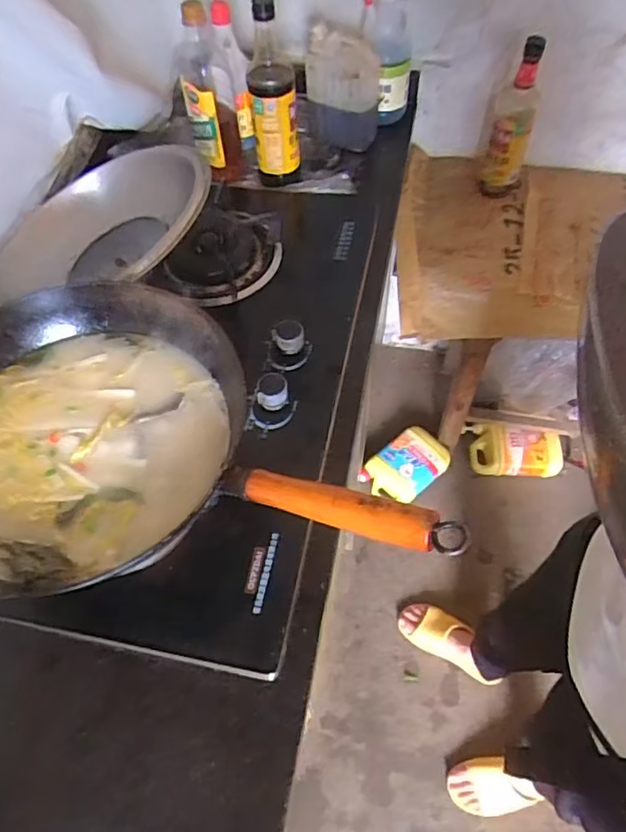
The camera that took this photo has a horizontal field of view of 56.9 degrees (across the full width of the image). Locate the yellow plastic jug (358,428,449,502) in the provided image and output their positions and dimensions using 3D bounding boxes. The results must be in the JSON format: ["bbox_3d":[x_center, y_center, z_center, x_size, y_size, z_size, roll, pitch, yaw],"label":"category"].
[{"bbox_3d":[0.242,0.126,1.484,0.209,0.076,0.140,-36,63,-19],"label":"yellow plastic jug"}]

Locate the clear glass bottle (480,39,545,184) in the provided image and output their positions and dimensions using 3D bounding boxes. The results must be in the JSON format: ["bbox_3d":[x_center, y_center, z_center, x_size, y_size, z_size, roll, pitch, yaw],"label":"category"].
[{"bbox_3d":[0.354,-0.523,1.015,0.062,0.232,0.079,19,60,14],"label":"clear glass bottle"}]

